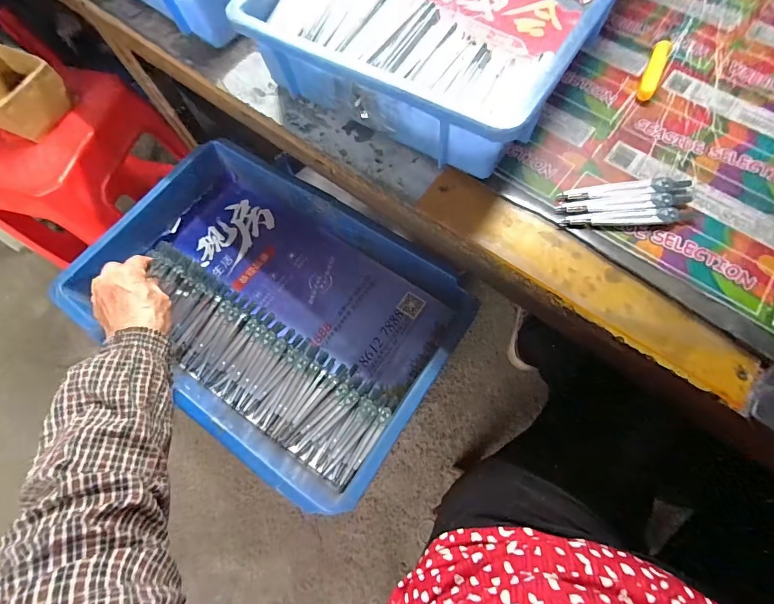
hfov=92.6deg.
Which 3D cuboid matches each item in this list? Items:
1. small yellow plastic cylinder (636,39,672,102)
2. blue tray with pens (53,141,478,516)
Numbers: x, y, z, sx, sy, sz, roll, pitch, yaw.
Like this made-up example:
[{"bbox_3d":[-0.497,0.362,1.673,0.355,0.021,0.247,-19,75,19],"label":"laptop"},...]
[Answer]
[{"bbox_3d":[0.269,-0.236,0.374,0.013,0.015,0.076,24,73,12],"label":"small yellow plastic cylinder"},{"bbox_3d":[-0.144,0.000,0.453,0.421,0.088,0.280,33,74,11],"label":"blue tray with pens"}]

